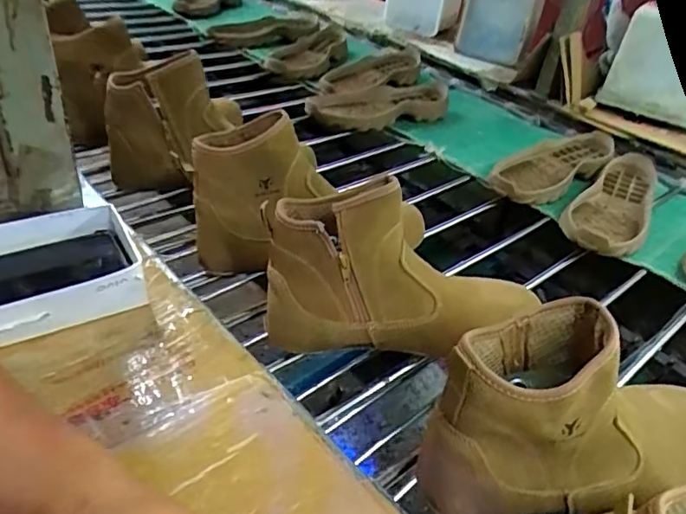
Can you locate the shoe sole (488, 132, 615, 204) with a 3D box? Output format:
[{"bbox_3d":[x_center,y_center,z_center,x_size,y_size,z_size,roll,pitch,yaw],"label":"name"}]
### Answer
[{"bbox_3d":[0.331,-0.146,0.858,0.273,0.033,0.096,-25,51,-35],"label":"shoe sole"}]

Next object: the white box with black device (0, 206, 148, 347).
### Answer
[{"bbox_3d":[-0.276,0.021,0.471,0.190,0.059,0.117,-16,42,-27],"label":"white box with black device"}]

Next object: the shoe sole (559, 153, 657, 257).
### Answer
[{"bbox_3d":[0.385,-0.075,0.781,0.103,0.044,0.276,30,43,22],"label":"shoe sole"}]

